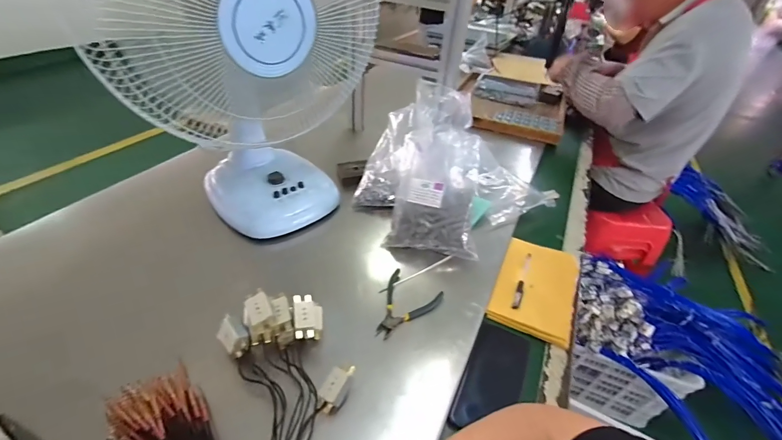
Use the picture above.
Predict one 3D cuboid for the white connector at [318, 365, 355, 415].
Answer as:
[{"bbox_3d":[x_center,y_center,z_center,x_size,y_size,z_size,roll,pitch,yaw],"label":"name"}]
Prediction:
[{"bbox_3d":[-0.068,0.208,0.419,0.025,0.036,0.055,17,41,14],"label":"white connector"}]

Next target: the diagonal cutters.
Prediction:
[{"bbox_3d":[0.017,0.135,0.528,0.092,0.014,0.118,24,43,21],"label":"diagonal cutters"}]

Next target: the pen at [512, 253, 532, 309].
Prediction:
[{"bbox_3d":[0.233,0.105,0.600,0.012,0.012,0.135,20,42,17],"label":"pen"}]

